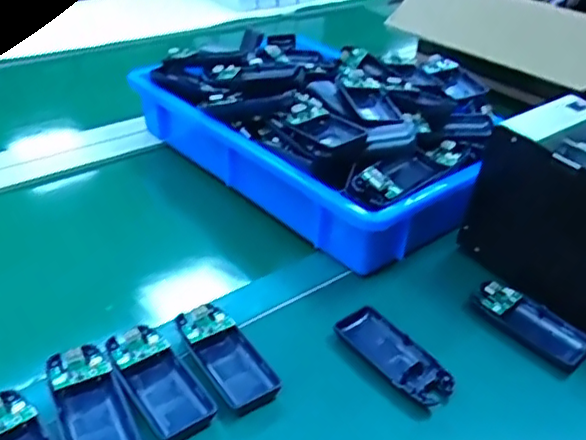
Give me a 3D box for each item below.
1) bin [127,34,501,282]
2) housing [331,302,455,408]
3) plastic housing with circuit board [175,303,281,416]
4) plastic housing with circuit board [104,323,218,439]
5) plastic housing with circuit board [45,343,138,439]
[{"bbox_3d":[0.047,-0.114,0.723,0.293,0.110,0.412,-24,43,-35],"label":"bin"},{"bbox_3d":[0.078,0.106,0.495,0.045,0.013,0.112,-24,43,-34],"label":"housing"},{"bbox_3d":[-0.051,0.103,0.477,0.041,0.020,0.098,-19,40,-30],"label":"plastic housing with circuit board"},{"bbox_3d":[-0.100,0.117,0.453,0.044,0.024,0.096,-22,42,-33],"label":"plastic housing with circuit board"},{"bbox_3d":[-0.143,0.129,0.433,0.042,0.017,0.098,-15,38,-26],"label":"plastic housing with circuit board"}]

